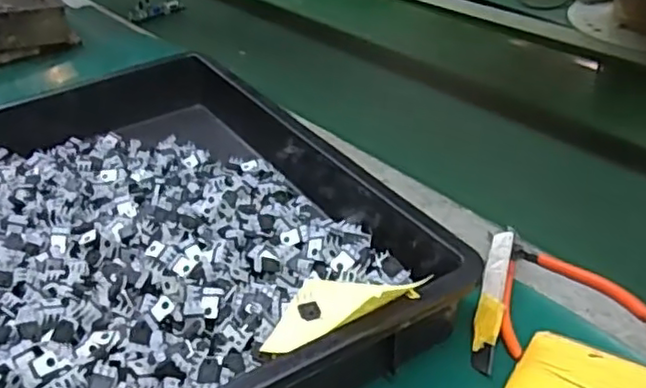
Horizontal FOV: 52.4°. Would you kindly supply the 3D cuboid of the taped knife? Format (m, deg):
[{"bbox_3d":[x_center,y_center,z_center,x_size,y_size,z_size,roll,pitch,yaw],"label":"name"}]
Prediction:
[{"bbox_3d":[0.139,0.082,0.537,0.020,0.007,0.142,7,37,18],"label":"taped knife"}]

